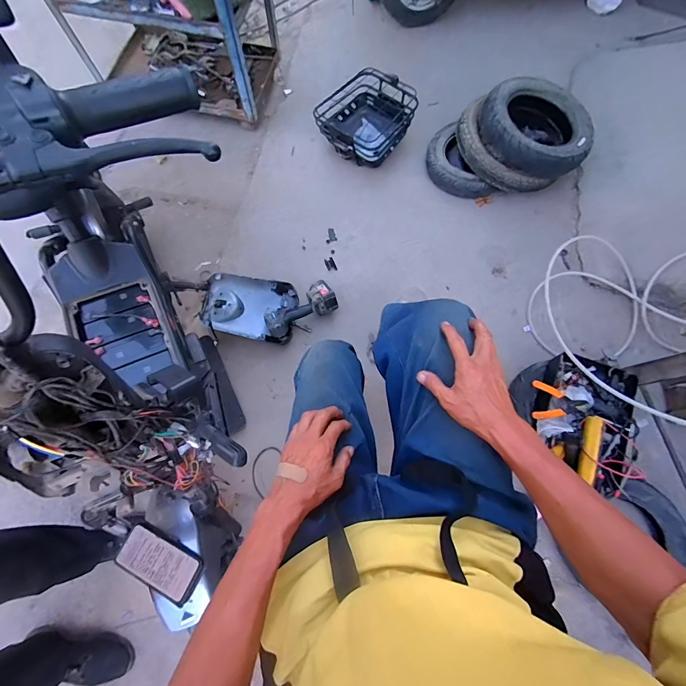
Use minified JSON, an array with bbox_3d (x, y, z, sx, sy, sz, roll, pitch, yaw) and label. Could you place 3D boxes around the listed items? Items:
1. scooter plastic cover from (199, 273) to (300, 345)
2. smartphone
[{"bbox_3d":[-0.319,-0.115,1.194,0.309,0.088,0.207,5,74,3],"label":"scooter plastic cover"},{"bbox_3d":[-0.352,0.421,0.671,0.158,0.019,0.080,27,67,8],"label":"smartphone"}]

